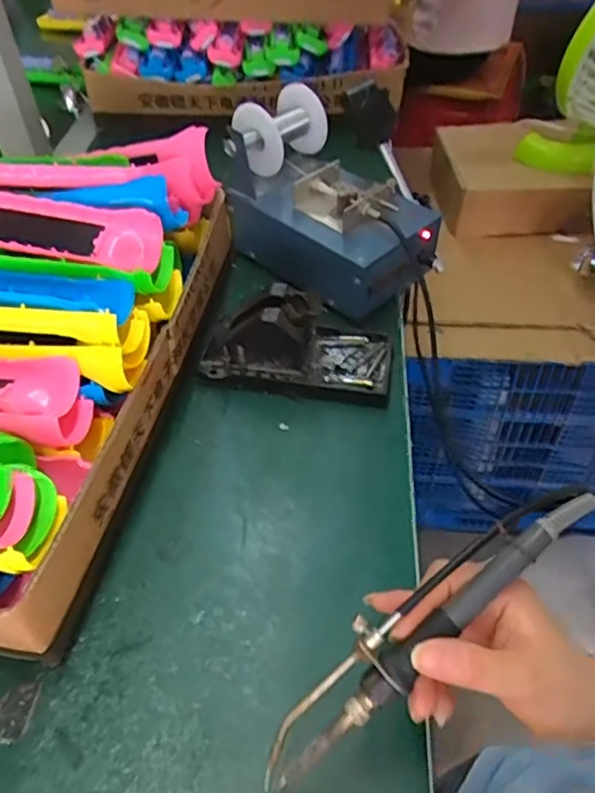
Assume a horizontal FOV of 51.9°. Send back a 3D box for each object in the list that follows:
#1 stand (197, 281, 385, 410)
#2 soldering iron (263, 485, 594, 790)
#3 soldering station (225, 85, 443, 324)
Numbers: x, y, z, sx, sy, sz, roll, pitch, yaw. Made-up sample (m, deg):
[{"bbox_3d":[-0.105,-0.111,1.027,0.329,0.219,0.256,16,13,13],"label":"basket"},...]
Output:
[{"bbox_3d":[0.002,-0.053,0.509,0.151,0.075,0.087,8,49,8],"label":"stand"},{"bbox_3d":[0.061,0.110,0.298,0.205,0.017,0.032,-41,56,-3],"label":"soldering iron"},{"bbox_3d":[0.030,-0.182,0.577,0.203,0.137,0.118,34,57,28],"label":"soldering station"}]

